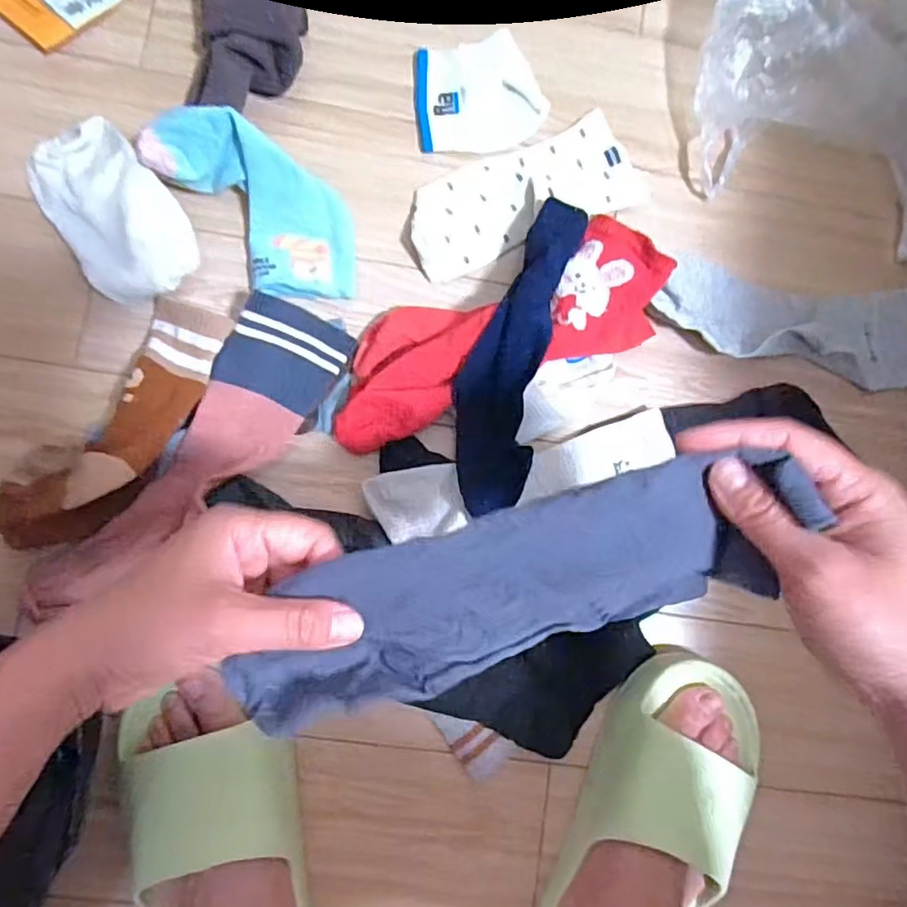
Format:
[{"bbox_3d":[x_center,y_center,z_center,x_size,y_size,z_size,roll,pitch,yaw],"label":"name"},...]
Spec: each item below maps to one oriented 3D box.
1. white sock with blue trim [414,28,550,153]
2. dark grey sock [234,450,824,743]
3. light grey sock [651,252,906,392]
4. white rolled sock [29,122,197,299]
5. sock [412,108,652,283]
[{"bbox_3d":[0.020,-0.299,0.507,0.107,0.012,0.090,-13,86,-6],"label":"white sock with blue trim"},{"bbox_3d":[0.029,0.061,0.284,0.258,0.041,0.075,-21,87,1],"label":"dark grey sock"},{"bbox_3d":[0.291,-0.111,0.509,0.242,0.019,0.085,7,84,-4],"label":"light grey sock"},{"bbox_3d":[-0.256,-0.180,0.455,0.085,0.043,0.144,-38,89,-7],"label":"white rolled sock"},{"bbox_3d":[0.058,-0.212,0.501,0.198,0.014,0.085,-27,88,-7],"label":"sock"}]

